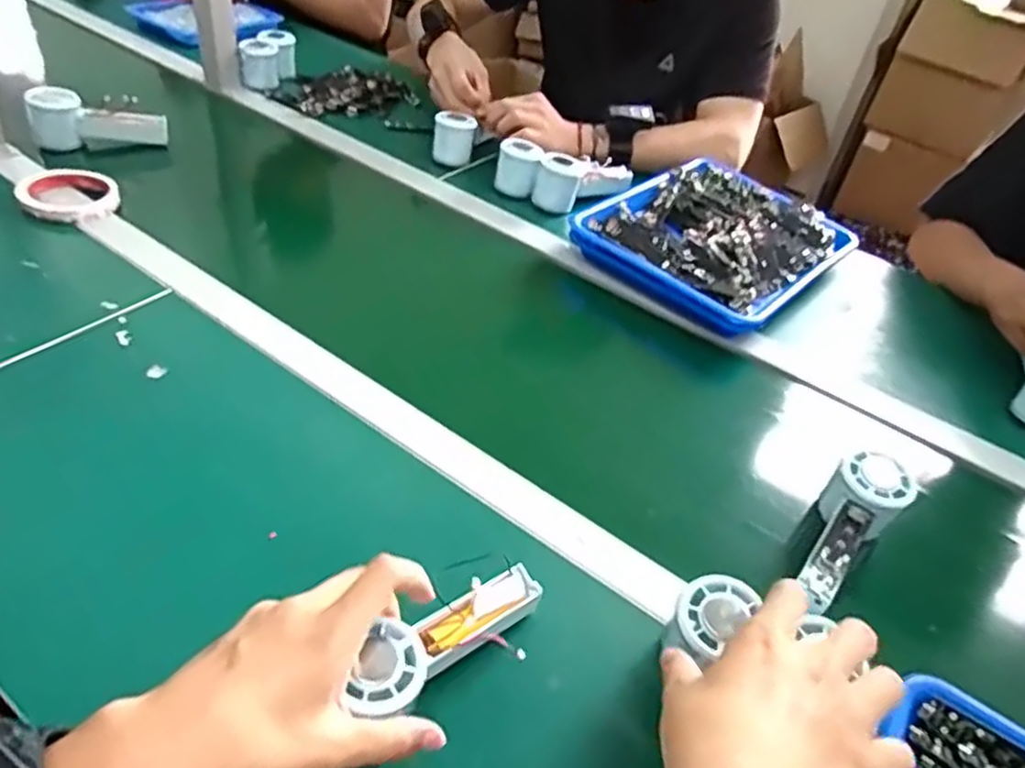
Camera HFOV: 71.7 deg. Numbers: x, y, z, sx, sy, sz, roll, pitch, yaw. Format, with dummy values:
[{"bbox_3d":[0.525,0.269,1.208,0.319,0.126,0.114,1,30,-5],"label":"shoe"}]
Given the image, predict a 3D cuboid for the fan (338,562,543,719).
[{"bbox_3d":[-0.040,0.152,0.430,0.041,0.027,0.145,38,34,28],"label":"fan"}]

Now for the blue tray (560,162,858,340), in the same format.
[{"bbox_3d":[0.257,-0.190,0.874,0.248,0.040,0.309,34,50,26],"label":"blue tray"}]

